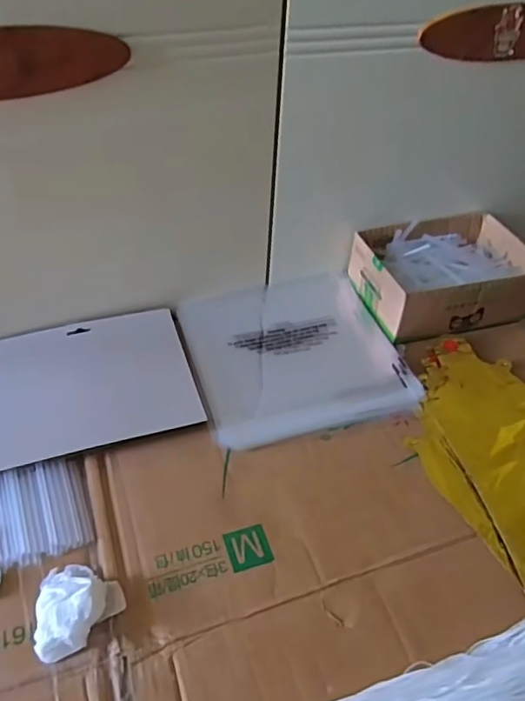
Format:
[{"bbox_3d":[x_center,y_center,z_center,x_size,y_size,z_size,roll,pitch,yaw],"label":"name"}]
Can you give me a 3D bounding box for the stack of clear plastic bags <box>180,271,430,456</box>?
[{"bbox_3d":[0.031,-0.004,0.607,0.219,0.006,0.217,-12,48,-15],"label":"stack of clear plastic bags"}]

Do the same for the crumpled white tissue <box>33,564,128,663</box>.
[{"bbox_3d":[-0.129,0.177,0.397,0.058,0.028,0.064,-8,47,-12],"label":"crumpled white tissue"}]

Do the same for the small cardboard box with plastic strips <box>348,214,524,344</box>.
[{"bbox_3d":[0.211,-0.091,0.661,0.190,0.064,0.140,-13,48,-16],"label":"small cardboard box with plastic strips"}]

